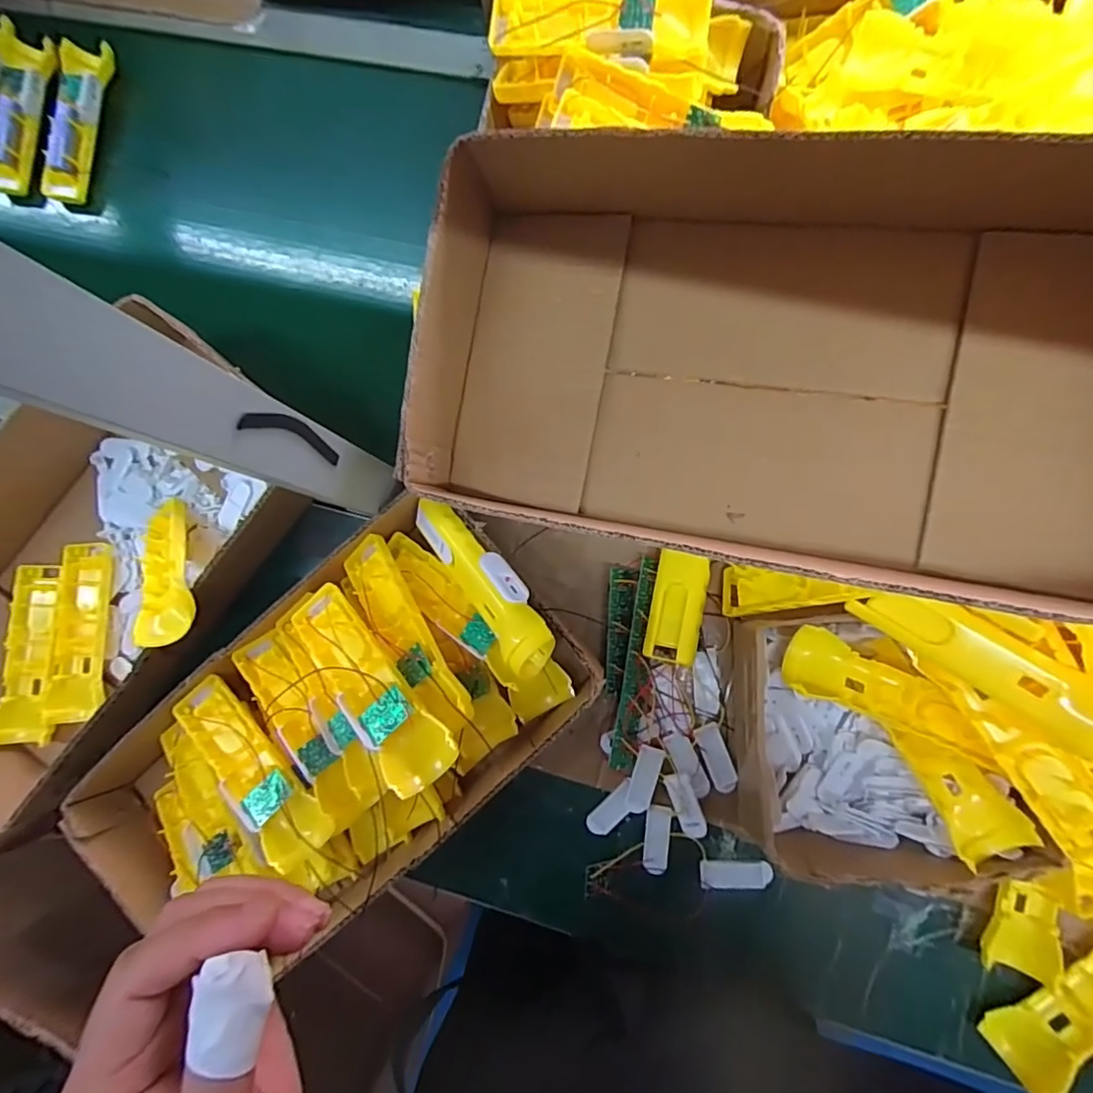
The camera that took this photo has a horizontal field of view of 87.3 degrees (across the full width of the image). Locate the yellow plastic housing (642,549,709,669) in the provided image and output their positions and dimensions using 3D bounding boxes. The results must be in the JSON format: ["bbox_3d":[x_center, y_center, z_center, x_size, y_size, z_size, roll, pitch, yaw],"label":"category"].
[{"bbox_3d":[0.107,0.050,0.473,0.040,0.027,0.089,11,86,7],"label":"yellow plastic housing"}]

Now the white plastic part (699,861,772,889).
[{"bbox_3d":[0.158,0.273,0.474,0.058,0.004,0.020,-3,85,6],"label":"white plastic part"}]

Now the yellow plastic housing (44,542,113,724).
[{"bbox_3d":[-0.431,0.080,0.531,0.048,0.031,0.165,-2,85,6],"label":"yellow plastic housing"}]

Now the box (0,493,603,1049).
[{"bbox_3d":[-0.172,0.154,0.447,0.394,0.105,0.218,-42,82,1],"label":"box"}]

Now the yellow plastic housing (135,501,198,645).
[{"bbox_3d":[-0.327,0.018,0.490,0.055,0.027,0.166,-35,51,2],"label":"yellow plastic housing"}]

